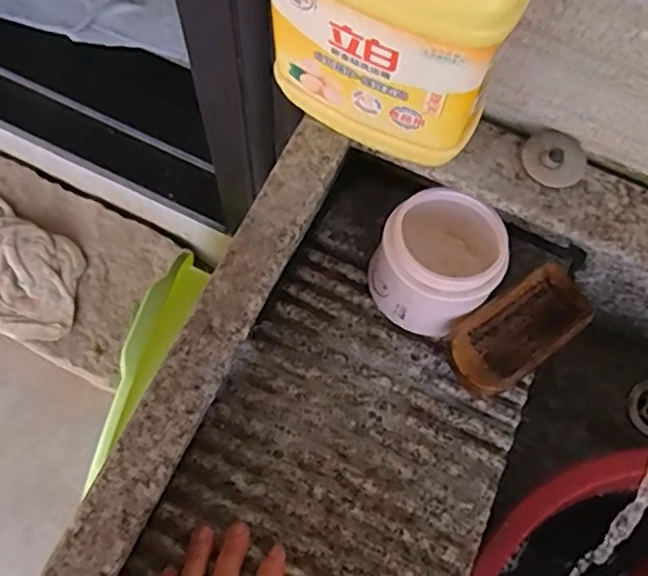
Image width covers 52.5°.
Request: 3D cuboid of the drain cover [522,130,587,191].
[{"bbox_3d":[0.170,-0.097,0.484,0.045,0.014,0.041,17,71,4],"label":"drain cover"}]

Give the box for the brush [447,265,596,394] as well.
[{"bbox_3d":[0.154,0.032,0.512,0.128,0.027,0.057,-35,75,-13],"label":"brush"}]

